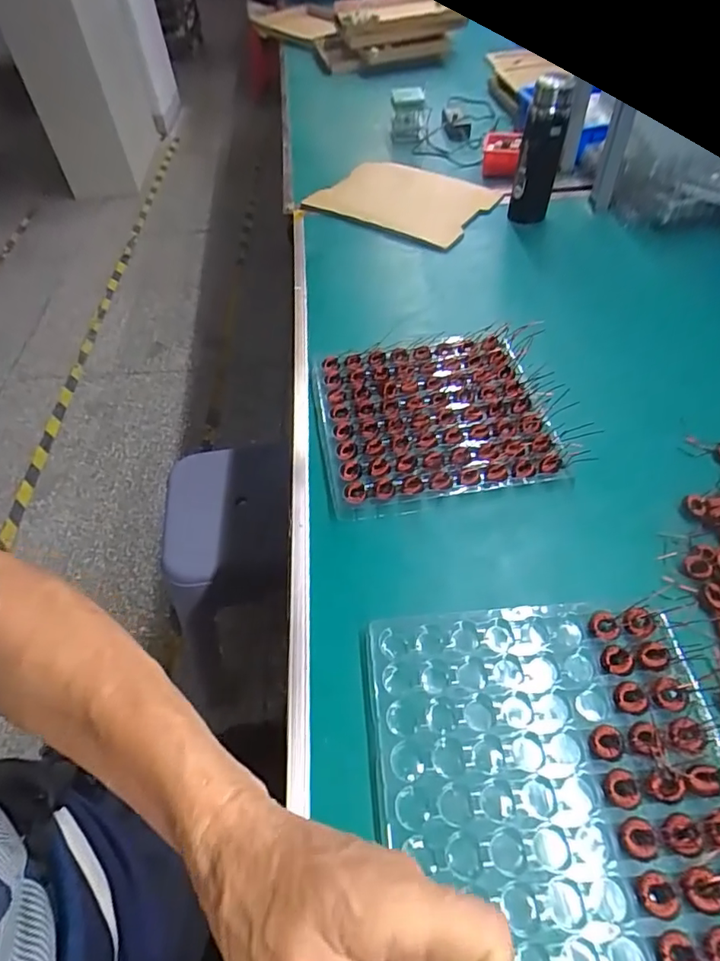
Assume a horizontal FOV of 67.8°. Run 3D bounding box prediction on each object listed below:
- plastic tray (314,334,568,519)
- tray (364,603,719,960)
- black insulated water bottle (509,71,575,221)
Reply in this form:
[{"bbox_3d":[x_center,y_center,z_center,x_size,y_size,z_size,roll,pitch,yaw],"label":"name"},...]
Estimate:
[{"bbox_3d":[0.089,-0.087,0.716,0.279,0.028,0.277,-8,51,-3],"label":"plastic tray"},{"bbox_3d":[0.159,0.242,0.447,0.279,0.032,0.281,-5,51,-1],"label":"tray"},{"bbox_3d":[0.358,-0.647,1.071,0.081,0.246,0.084,11,52,12],"label":"black insulated water bottle"}]

